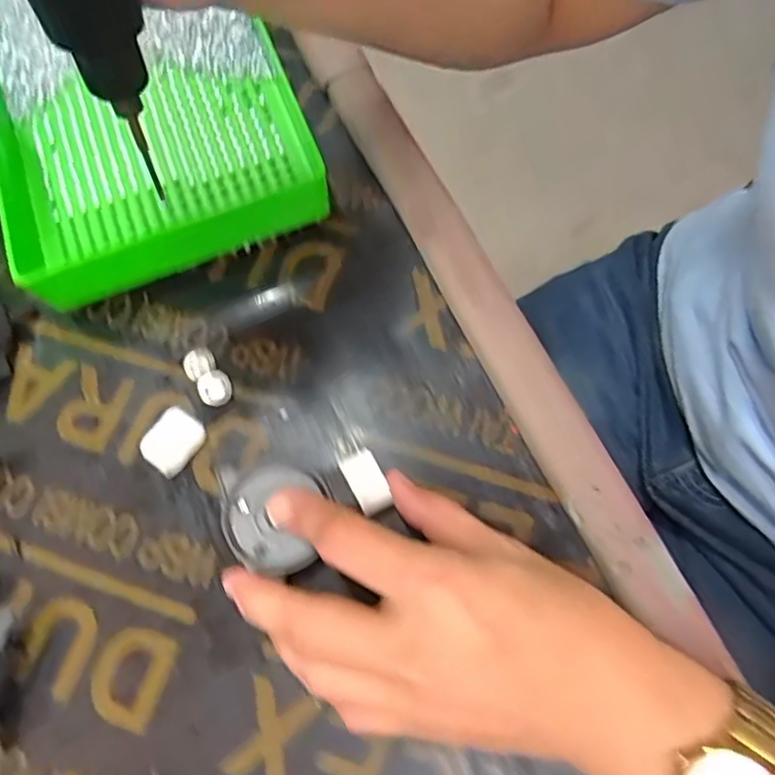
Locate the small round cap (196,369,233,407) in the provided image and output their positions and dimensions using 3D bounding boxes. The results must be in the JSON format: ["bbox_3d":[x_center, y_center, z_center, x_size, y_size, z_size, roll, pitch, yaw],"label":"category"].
[{"bbox_3d":[-0.081,-0.001,0.305,0.015,0.004,0.017,-24,71,-12],"label":"small round cap"}]

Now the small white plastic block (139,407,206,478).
[{"bbox_3d":[-0.096,0.024,0.294,0.020,0.010,0.027,30,74,13],"label":"small white plastic block"}]

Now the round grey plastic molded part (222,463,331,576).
[{"bbox_3d":[-0.046,0.049,0.263,0.038,0.008,0.047,7,68,0],"label":"round grey plastic molded part"}]

